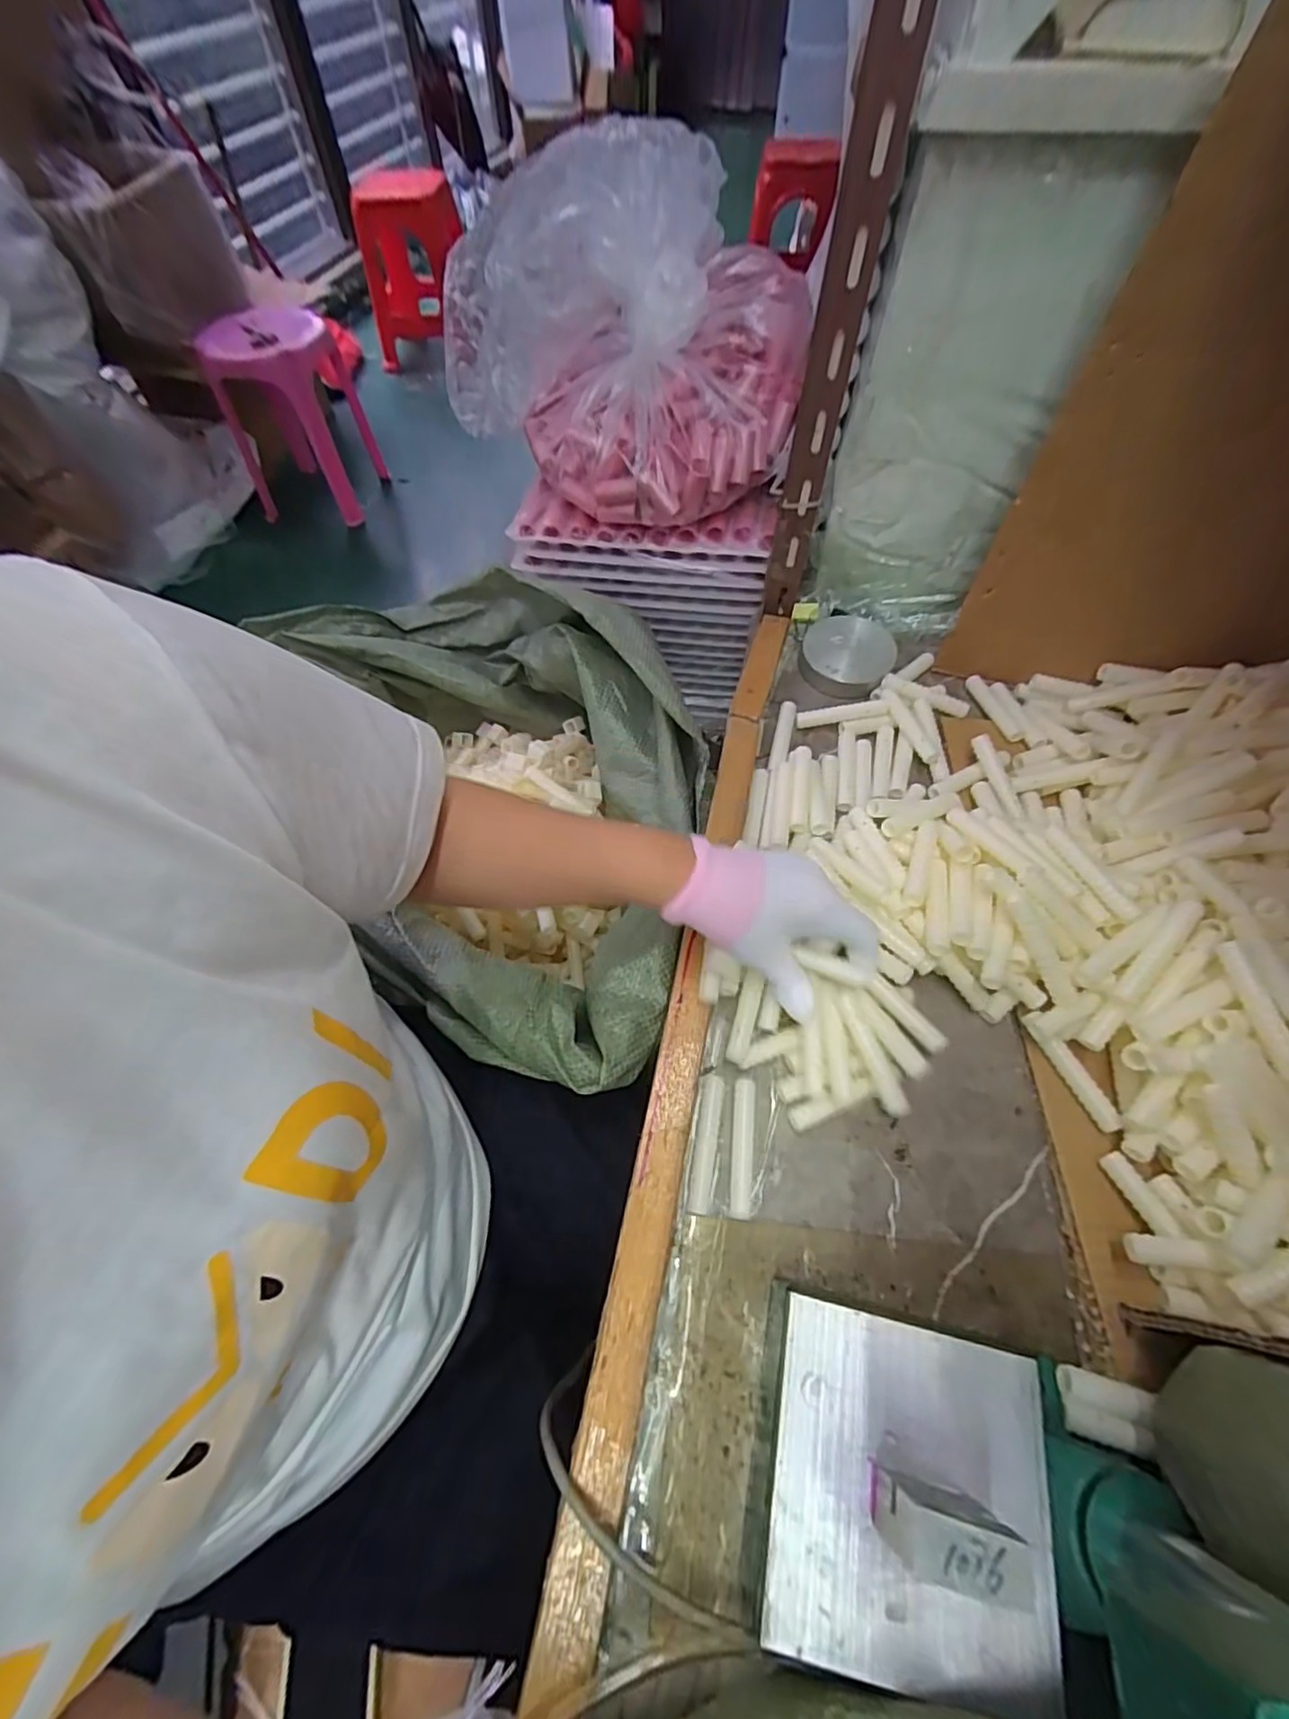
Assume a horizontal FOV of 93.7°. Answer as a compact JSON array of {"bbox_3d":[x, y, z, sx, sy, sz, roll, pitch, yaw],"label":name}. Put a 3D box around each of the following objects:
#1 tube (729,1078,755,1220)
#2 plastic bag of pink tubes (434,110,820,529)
[{"bbox_3d":[0.061,0.179,0.377,0.014,0.011,0.078,6,60,4],"label":"tube"},{"bbox_3d":[-0.033,-0.524,0.597,0.363,0.217,0.251,12,60,7],"label":"plastic bag of pink tubes"}]

